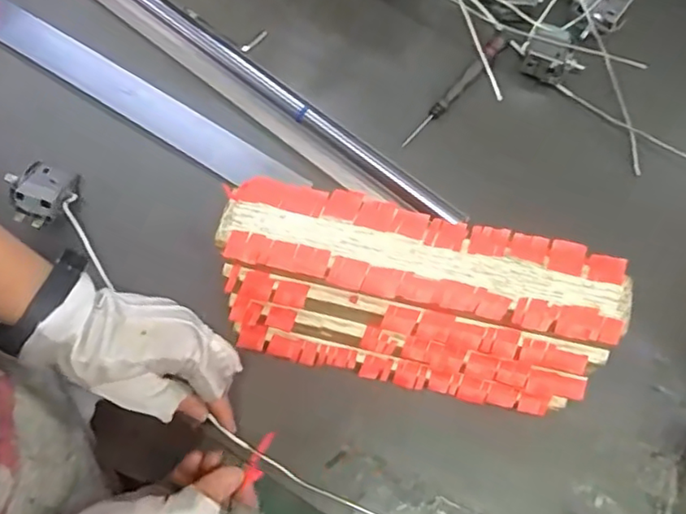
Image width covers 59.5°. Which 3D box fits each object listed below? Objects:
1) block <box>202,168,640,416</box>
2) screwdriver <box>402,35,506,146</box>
[{"bbox_3d":[0.042,0.032,0.405,0.247,0.123,0.093,13,70,6],"label":"block"},{"bbox_3d":[0.098,-0.147,0.532,0.013,0.016,0.140,39,74,14],"label":"screwdriver"}]

